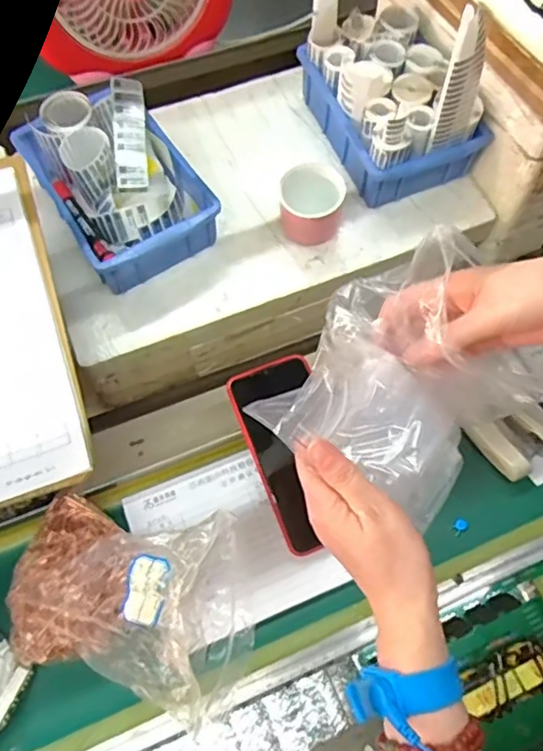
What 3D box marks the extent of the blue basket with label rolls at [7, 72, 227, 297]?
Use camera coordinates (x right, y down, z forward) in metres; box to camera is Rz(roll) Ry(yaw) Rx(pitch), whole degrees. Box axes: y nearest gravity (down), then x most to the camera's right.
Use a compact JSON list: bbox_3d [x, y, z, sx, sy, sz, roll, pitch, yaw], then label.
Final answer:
[{"bbox_3d":[-0.146,-0.184,0.567,0.127,0.085,0.169,-31,70,-14],"label":"blue basket with label rolls"}]

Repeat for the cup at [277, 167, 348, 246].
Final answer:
[{"bbox_3d":[0.039,-0.169,0.583,0.061,0.055,0.063,13,66,4],"label":"cup"}]

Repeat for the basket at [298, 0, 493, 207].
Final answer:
[{"bbox_3d":[0.124,-0.297,0.577,0.126,0.176,0.182,-20,68,-10],"label":"basket"}]

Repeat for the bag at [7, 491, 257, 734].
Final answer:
[{"bbox_3d":[-0.106,0.156,0.423,0.170,0.110,0.122,14,66,5],"label":"bag"}]

